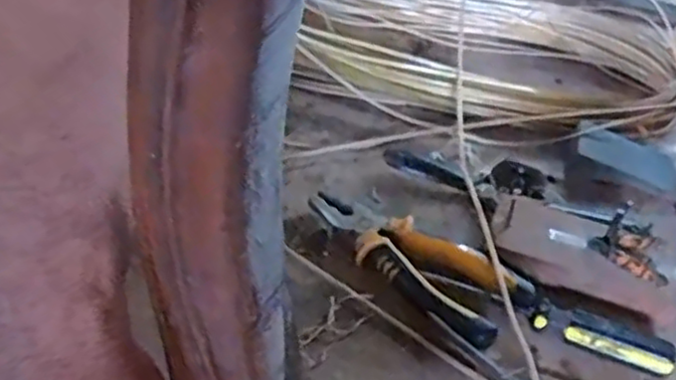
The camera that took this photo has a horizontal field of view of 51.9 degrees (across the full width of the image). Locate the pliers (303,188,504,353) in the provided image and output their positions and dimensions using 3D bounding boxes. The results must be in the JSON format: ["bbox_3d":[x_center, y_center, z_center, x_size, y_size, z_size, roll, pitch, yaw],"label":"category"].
[{"bbox_3d":[0.048,0.043,0.469,0.152,0.014,0.060,31,48,25],"label":"pliers"}]

